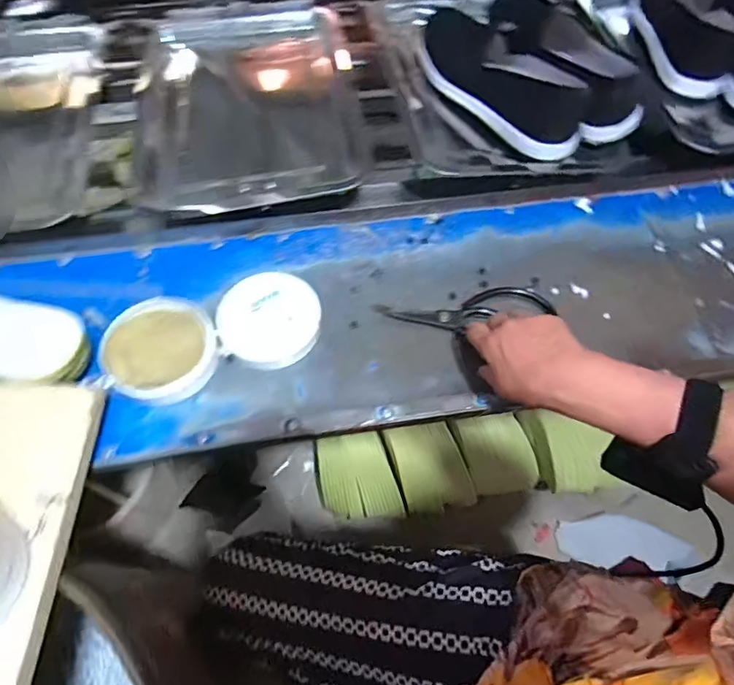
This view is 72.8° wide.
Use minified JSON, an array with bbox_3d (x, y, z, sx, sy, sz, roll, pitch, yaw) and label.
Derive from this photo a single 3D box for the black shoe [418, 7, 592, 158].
[{"bbox_3d":[0.150,-0.328,0.599,0.107,0.069,0.264,-22,63,-13],"label":"black shoe"}]

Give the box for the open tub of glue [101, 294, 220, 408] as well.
[{"bbox_3d":[-0.200,0.009,0.480,0.098,0.048,0.098,0,60,-1],"label":"open tub of glue"}]

